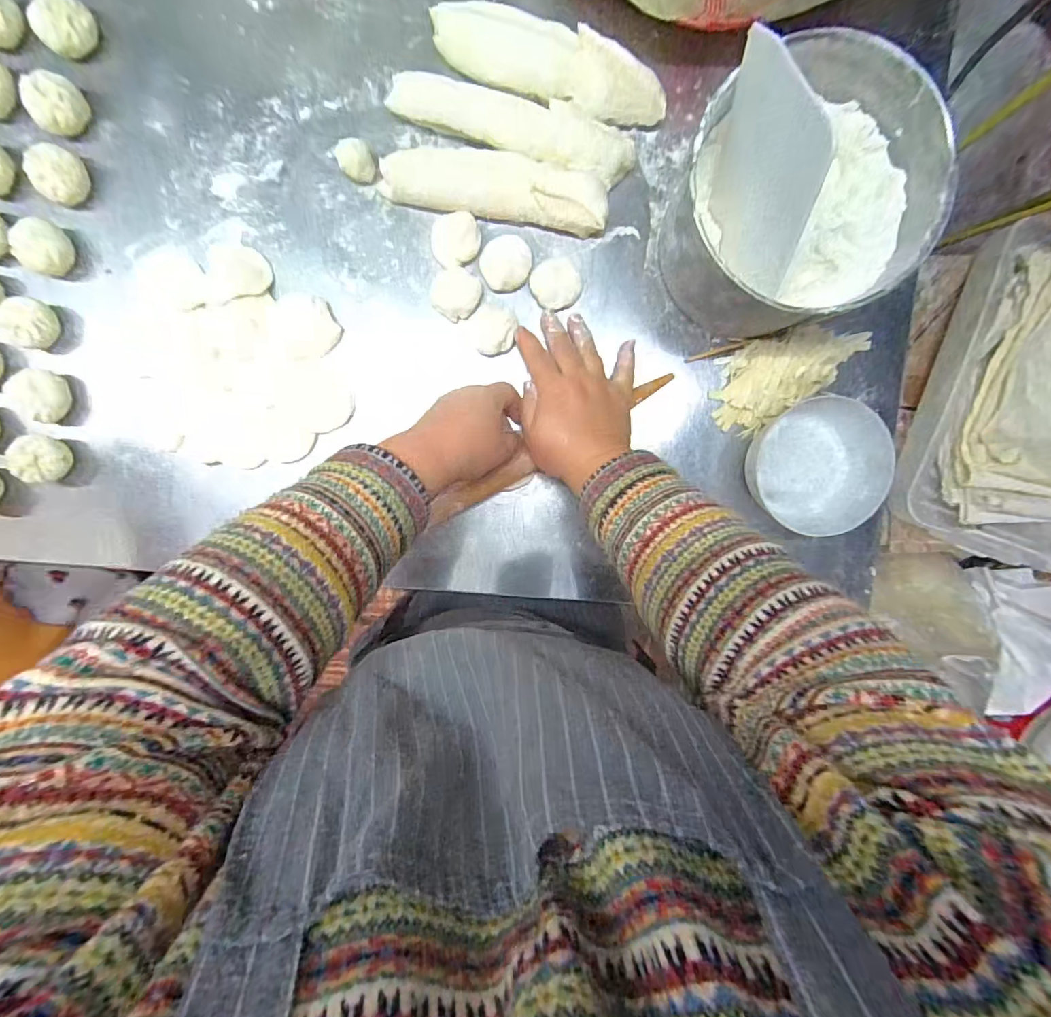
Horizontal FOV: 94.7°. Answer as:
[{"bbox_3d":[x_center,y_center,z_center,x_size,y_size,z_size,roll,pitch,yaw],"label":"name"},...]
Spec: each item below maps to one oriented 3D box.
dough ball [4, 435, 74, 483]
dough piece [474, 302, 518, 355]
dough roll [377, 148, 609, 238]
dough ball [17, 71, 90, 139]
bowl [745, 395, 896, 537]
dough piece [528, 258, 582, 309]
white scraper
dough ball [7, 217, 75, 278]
[{"bbox_3d":[-0.421,-0.043,0.424,0.032,0.036,0.038,-5,97,-1],"label":"dough ball"},{"bbox_3d":[-0.027,-0.161,0.435,0.037,0.015,0.043,11,97,-3],"label":"dough piece"},{"bbox_3d":[-0.026,-0.274,0.413,0.189,0.029,0.050,6,97,-2],"label":"dough roll"},{"bbox_3d":[-0.386,-0.331,0.401,0.038,0.034,0.042,28,96,-4],"label":"dough ball"},{"bbox_3d":[0.261,-0.037,0.433,0.099,0.050,0.109,-24,97,2],"label":"bowl"},{"bbox_3d":[0.027,-0.197,0.428,0.044,0.014,0.039,-4,97,-1],"label":"dough piece"},{"bbox_3d":[0.160,-0.222,0.327,0.005,0.124,0.100,-17,61,-6],"label":"white scraper"},{"bbox_3d":[-0.406,-0.220,0.411,0.038,0.034,0.042,18,96,-3],"label":"dough ball"}]

